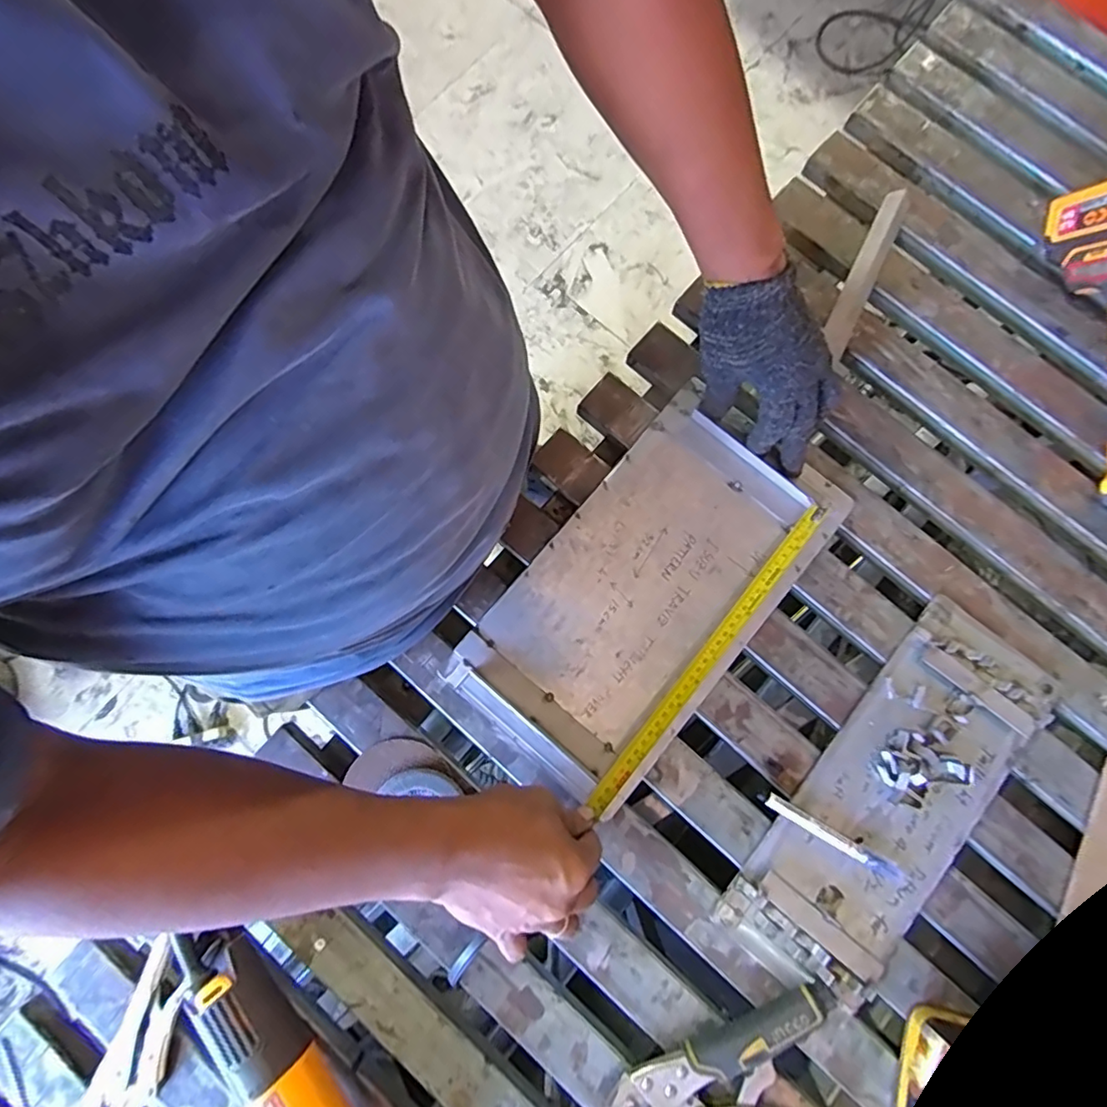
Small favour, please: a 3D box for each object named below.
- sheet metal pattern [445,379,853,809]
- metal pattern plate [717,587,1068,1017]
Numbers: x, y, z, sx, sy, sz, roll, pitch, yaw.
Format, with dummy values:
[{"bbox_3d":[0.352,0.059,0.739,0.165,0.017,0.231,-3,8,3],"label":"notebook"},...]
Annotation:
[{"bbox_3d":[0.088,0.032,0.539,0.198,0.013,0.366,40,83,7],"label":"sheet metal pattern"},{"bbox_3d":[0.297,0.214,0.505,0.137,0.017,0.349,37,82,7],"label":"metal pattern plate"}]

